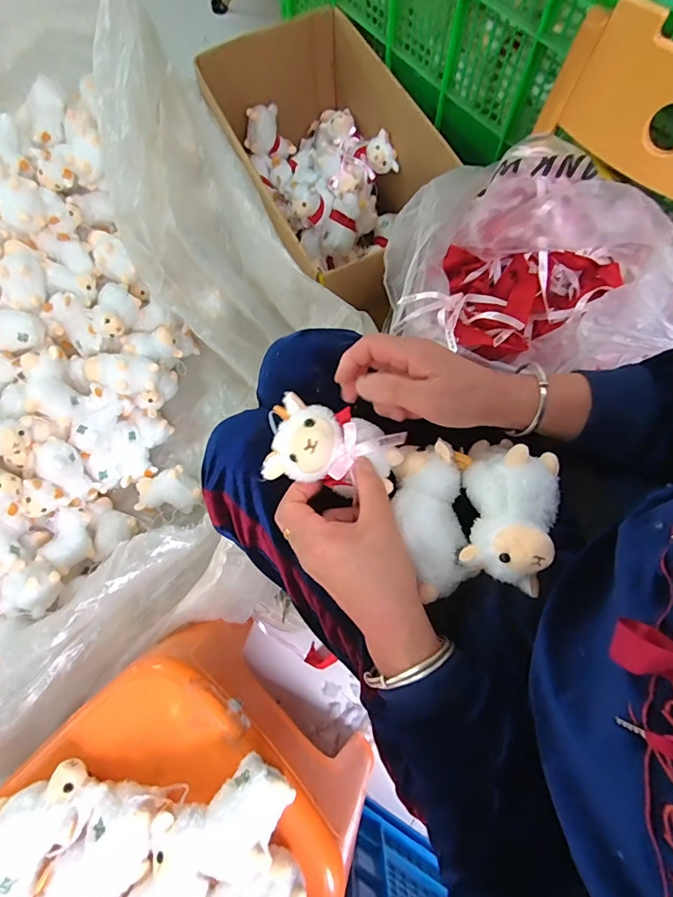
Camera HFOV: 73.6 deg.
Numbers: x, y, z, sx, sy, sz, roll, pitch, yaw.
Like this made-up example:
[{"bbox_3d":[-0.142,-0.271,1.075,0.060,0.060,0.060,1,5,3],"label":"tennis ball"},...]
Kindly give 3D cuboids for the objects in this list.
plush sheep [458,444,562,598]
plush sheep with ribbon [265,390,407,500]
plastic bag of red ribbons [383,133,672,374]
[{"bbox_3d":[0.136,0.053,0.353,0.068,0.057,0.106,11,74,5],"label":"plush sheep"},{"bbox_3d":[0.000,-0.001,0.368,0.105,0.061,0.064,10,74,4],"label":"plush sheep with ribbon"},{"bbox_3d":[0.253,-0.242,0.589,0.345,0.145,0.313,-1,74,1],"label":"plastic bag of red ribbons"}]

